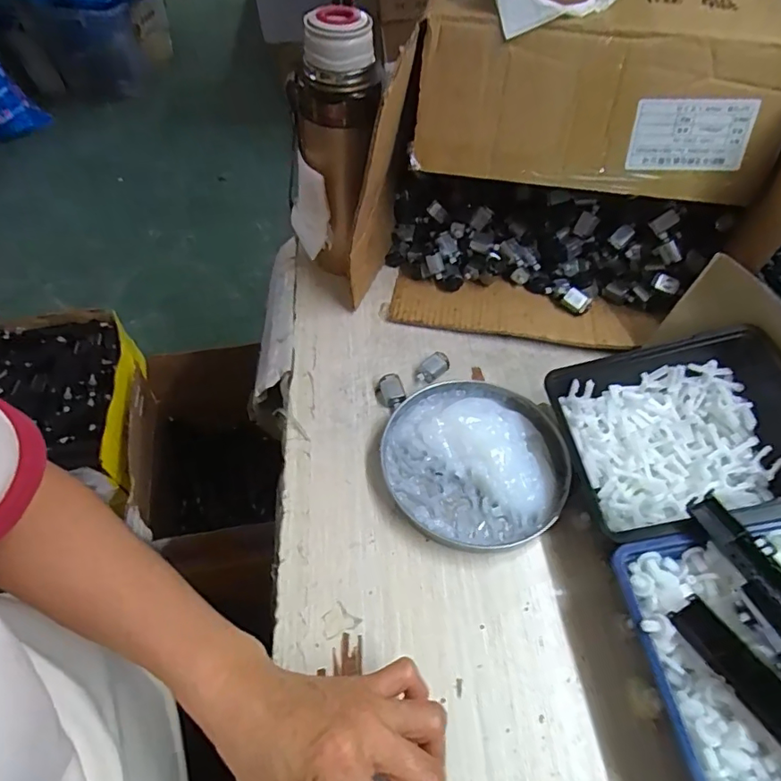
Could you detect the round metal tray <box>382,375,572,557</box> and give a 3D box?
[{"bbox_3d":[0.069,0.048,0.409,0.139,0.019,0.145,1,54,-1],"label":"round metal tray"}]

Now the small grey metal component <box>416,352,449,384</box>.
[{"bbox_3d":[0.038,-0.020,0.468,0.029,0.016,0.016,-35,62,-24],"label":"small grey metal component"}]

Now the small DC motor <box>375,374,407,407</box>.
[{"bbox_3d":[0.000,0.001,0.451,0.023,0.014,0.029,-11,55,-9],"label":"small DC motor"}]

